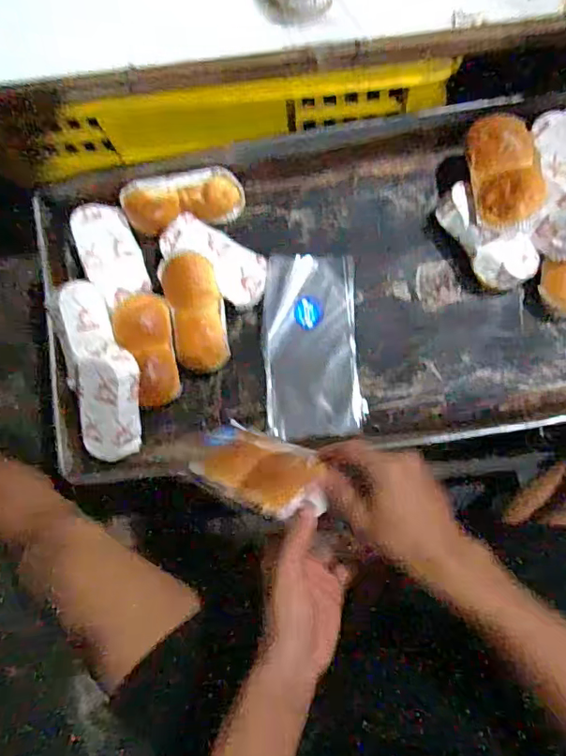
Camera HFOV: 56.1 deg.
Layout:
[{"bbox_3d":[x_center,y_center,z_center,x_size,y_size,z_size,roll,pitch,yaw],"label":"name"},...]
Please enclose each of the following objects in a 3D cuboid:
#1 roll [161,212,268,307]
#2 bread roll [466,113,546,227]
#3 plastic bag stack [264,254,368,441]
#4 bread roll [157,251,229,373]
[{"bbox_3d":[-0.083,-0.142,0.649,0.136,0.046,0.064,31,87,7],"label":"roll"},{"bbox_3d":[0.252,-0.235,0.597,0.069,0.054,0.128,-5,84,4],"label":"bread roll"},{"bbox_3d":[0.035,-0.040,0.648,0.116,0.024,0.218,-5,84,4],"label":"plastic bag stack"},{"bbox_3d":[-0.102,-0.077,0.622,0.063,0.038,0.135,-11,105,3],"label":"bread roll"}]

